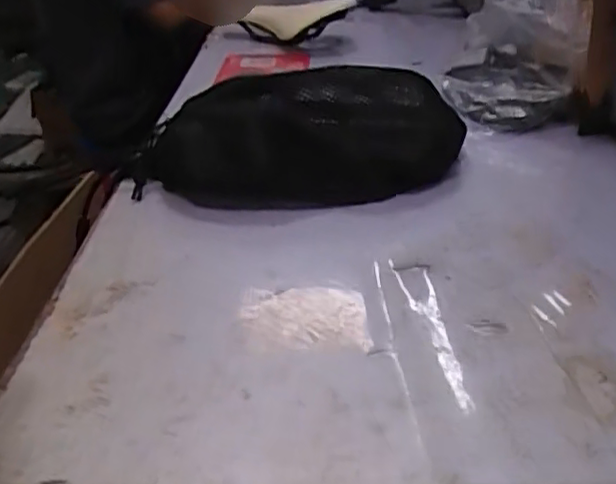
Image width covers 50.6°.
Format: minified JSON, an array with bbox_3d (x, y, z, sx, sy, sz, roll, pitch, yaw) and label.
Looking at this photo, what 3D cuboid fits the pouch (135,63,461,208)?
[{"bbox_3d":[-0.009,-0.089,0.545,0.265,0.080,0.120,-1,30,2],"label":"pouch"}]

